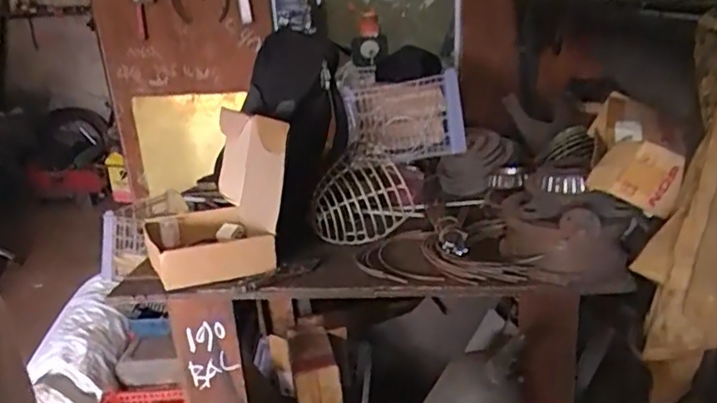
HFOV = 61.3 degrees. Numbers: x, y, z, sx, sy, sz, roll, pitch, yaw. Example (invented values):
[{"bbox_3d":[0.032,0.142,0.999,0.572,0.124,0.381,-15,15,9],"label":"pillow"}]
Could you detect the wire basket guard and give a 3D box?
[{"bbox_3d":[0.002,-0.005,1.287,0.211,0.159,0.114,2,22,13],"label":"wire basket guard"}]

